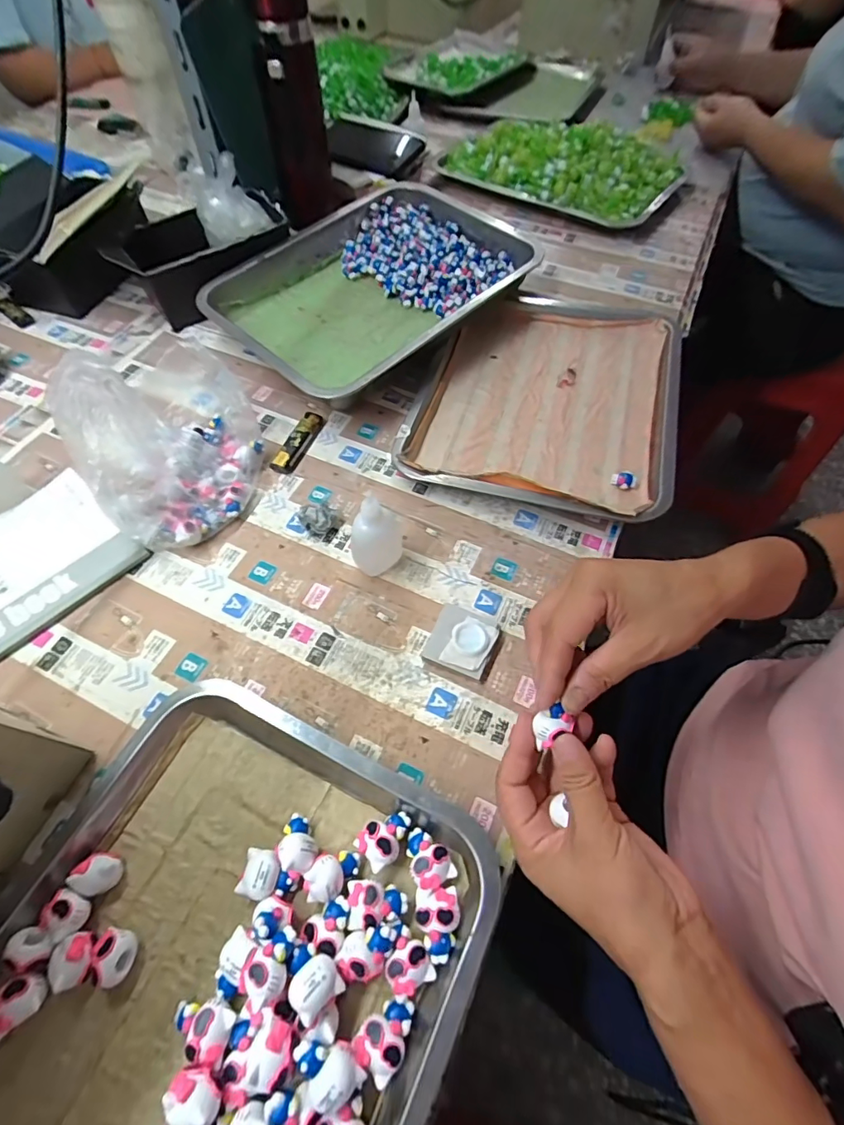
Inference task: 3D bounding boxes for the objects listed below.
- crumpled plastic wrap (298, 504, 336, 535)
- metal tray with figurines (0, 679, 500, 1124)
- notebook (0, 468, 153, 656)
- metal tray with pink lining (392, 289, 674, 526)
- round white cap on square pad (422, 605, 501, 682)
[{"bbox_3d":[-0.098,-0.039,0.449,0.031,0.018,0.027,21,62,10],"label":"crumpled plastic wrap"},{"bbox_3d":[-0.133,0.260,0.255,0.268,0.035,0.351,23,62,12],"label":"metal tray with figurines"},{"bbox_3d":[-0.365,0.012,0.420,0.139,0.008,0.191,38,66,19],"label":"notebook"},{"bbox_3d":[0.135,-0.183,0.525,0.262,0.043,0.306,16,61,8],"label":"metal tray with pink lining"},{"bbox_3d":[0.033,0.062,0.385,0.049,0.015,0.050,22,62,11],"label":"round white cap on square pad"}]

